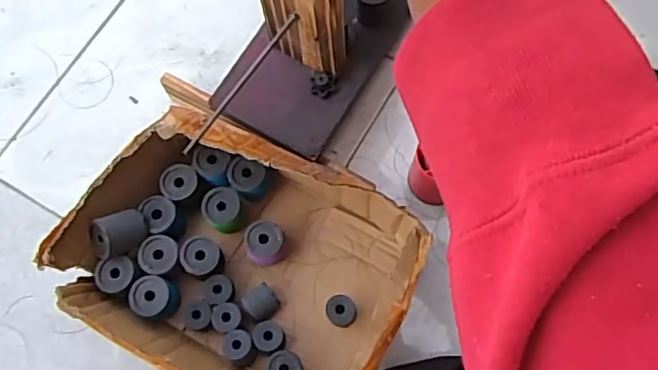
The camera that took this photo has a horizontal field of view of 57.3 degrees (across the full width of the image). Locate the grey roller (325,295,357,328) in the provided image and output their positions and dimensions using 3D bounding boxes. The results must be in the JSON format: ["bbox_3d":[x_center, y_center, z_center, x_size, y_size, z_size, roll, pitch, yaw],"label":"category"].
[{"bbox_3d":[0.014,0.140,0.675,0.033,0.030,0.033,1,72,2],"label":"grey roller"}]

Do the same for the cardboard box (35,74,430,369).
[{"bbox_3d":[-0.098,0.082,0.666,0.359,0.133,0.268,27,74,10],"label":"cardboard box"}]

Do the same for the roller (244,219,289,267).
[{"bbox_3d":[-0.073,0.068,0.704,0.049,0.051,0.044,-34,74,-9],"label":"roller"}]

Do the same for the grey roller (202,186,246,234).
[{"bbox_3d":[-0.125,0.030,0.717,0.044,0.046,0.042,-1,71,2],"label":"grey roller"}]

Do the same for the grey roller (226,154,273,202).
[{"bbox_3d":[-0.096,-0.005,0.723,0.041,0.060,0.045,-1,71,2],"label":"grey roller"}]

